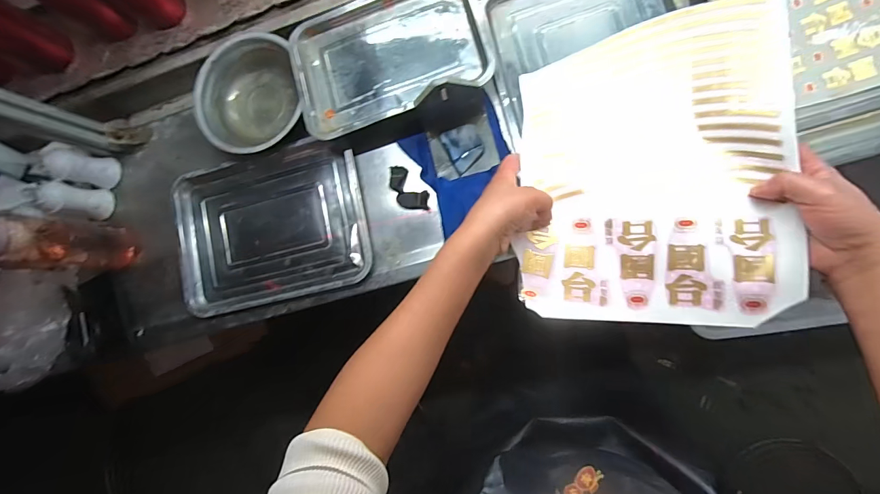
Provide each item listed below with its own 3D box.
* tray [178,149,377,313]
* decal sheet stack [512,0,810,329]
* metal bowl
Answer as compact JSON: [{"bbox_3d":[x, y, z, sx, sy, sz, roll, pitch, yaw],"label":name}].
[{"bbox_3d":[-0.290,-0.029,0.665,0.346,0.038,0.247,-12,86,8],"label":"tray"},{"bbox_3d":[0.207,-0.089,0.410,0.240,0.091,0.332,-1,88,8],"label":"decal sheet stack"},{"bbox_3d":[-0.316,-0.253,0.661,0.182,0.062,0.191,0,88,8],"label":"metal bowl"}]

